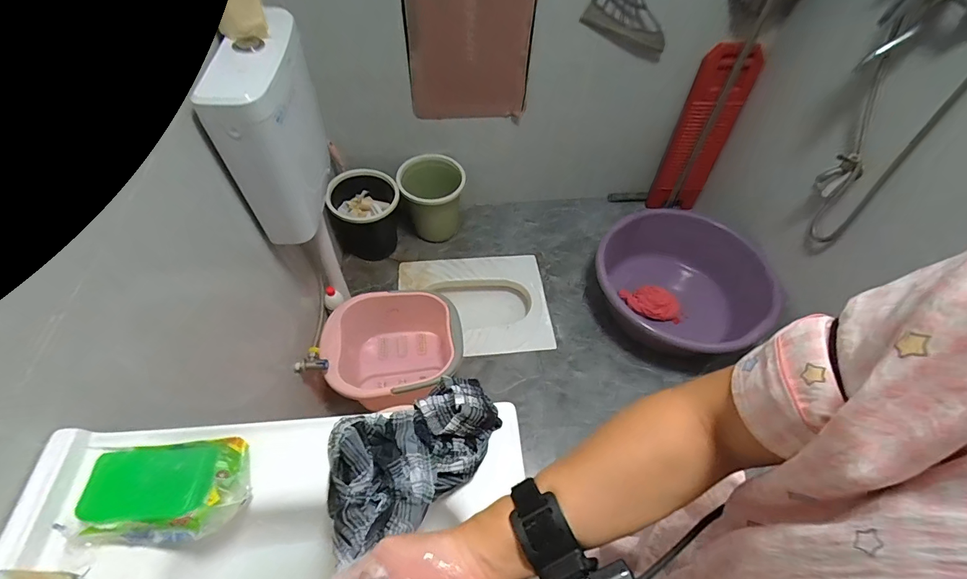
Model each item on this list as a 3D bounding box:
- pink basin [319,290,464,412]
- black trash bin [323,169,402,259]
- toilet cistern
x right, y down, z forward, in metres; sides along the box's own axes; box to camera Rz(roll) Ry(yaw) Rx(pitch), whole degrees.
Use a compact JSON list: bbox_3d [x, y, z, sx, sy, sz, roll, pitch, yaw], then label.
[{"bbox_3d":[-0.260,0.197,1.249,0.382,0.244,0.333,-3,55,-5],"label":"pink basin"},{"bbox_3d":[-0.450,-0.281,1.620,0.251,0.295,0.231,-10,56,-9],"label":"black trash bin"},{"bbox_3d":[-0.438,-0.340,0.905,0.122,0.365,0.344,-5,56,-6],"label":"toilet cistern"}]

